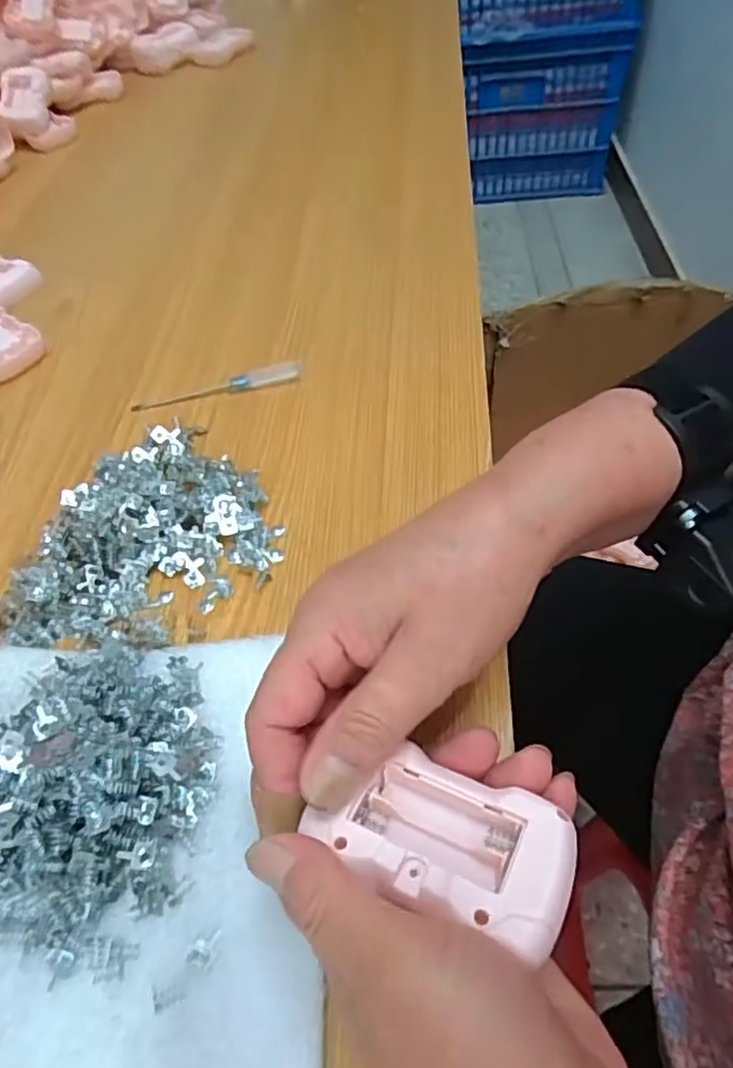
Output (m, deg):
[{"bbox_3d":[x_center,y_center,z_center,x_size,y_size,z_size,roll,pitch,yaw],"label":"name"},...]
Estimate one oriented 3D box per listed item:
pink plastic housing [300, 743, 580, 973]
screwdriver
[{"bbox_3d":[0.026,0.097,0.217,0.079,0.023,0.043,22,58,20],"label":"pink plastic housing"},{"bbox_3d":[-0.103,-0.102,0.455,0.117,0.013,0.009,-10,53,-1],"label":"screwdriver"}]

